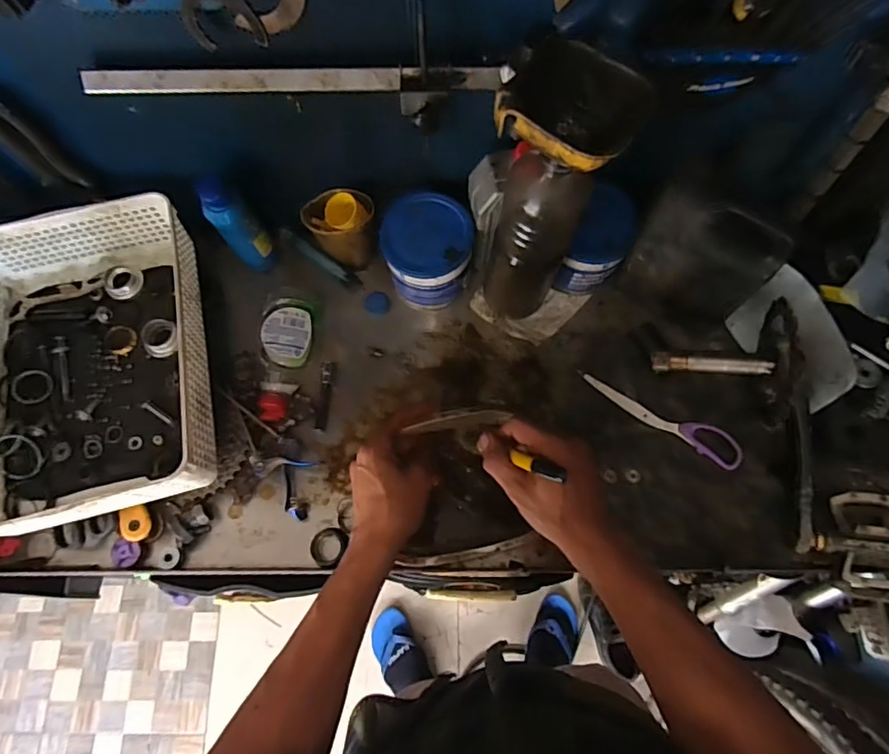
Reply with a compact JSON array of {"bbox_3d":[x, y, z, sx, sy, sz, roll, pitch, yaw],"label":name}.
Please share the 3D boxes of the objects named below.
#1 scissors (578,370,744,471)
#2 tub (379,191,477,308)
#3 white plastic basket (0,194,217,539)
[{"bbox_3d":[0.249,0.042,0.616,0.193,0.009,0.034,32,75,12],"label":"scissors"},{"bbox_3d":[-0.018,-0.143,0.639,0.100,0.113,0.094,-1,71,2],"label":"tub"},{"bbox_3d":[-0.388,-0.016,0.579,0.248,0.083,0.331,-13,71,-2],"label":"white plastic basket"}]

